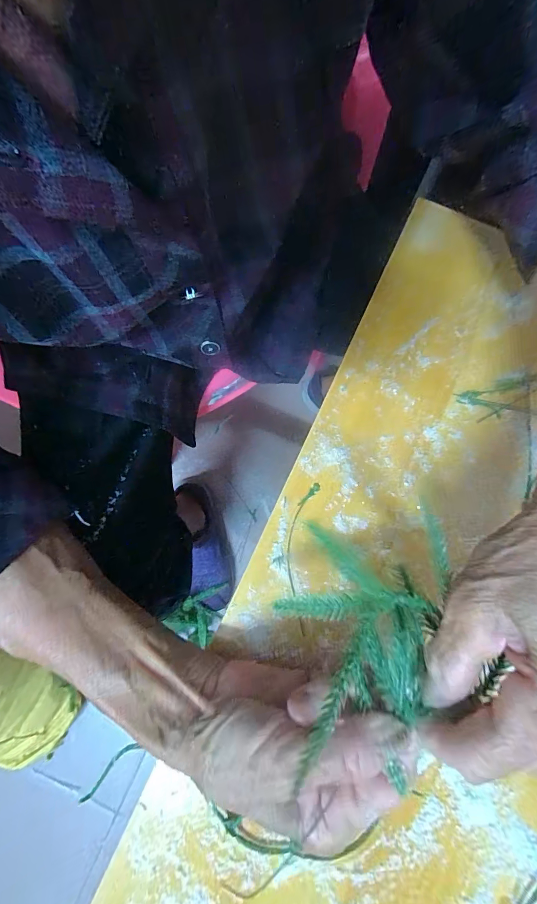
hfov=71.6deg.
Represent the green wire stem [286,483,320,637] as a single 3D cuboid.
[{"bbox_3d":[0.021,0.070,0.252,0.018,0.004,0.100,8,79,0],"label":"green wire stem"}]

